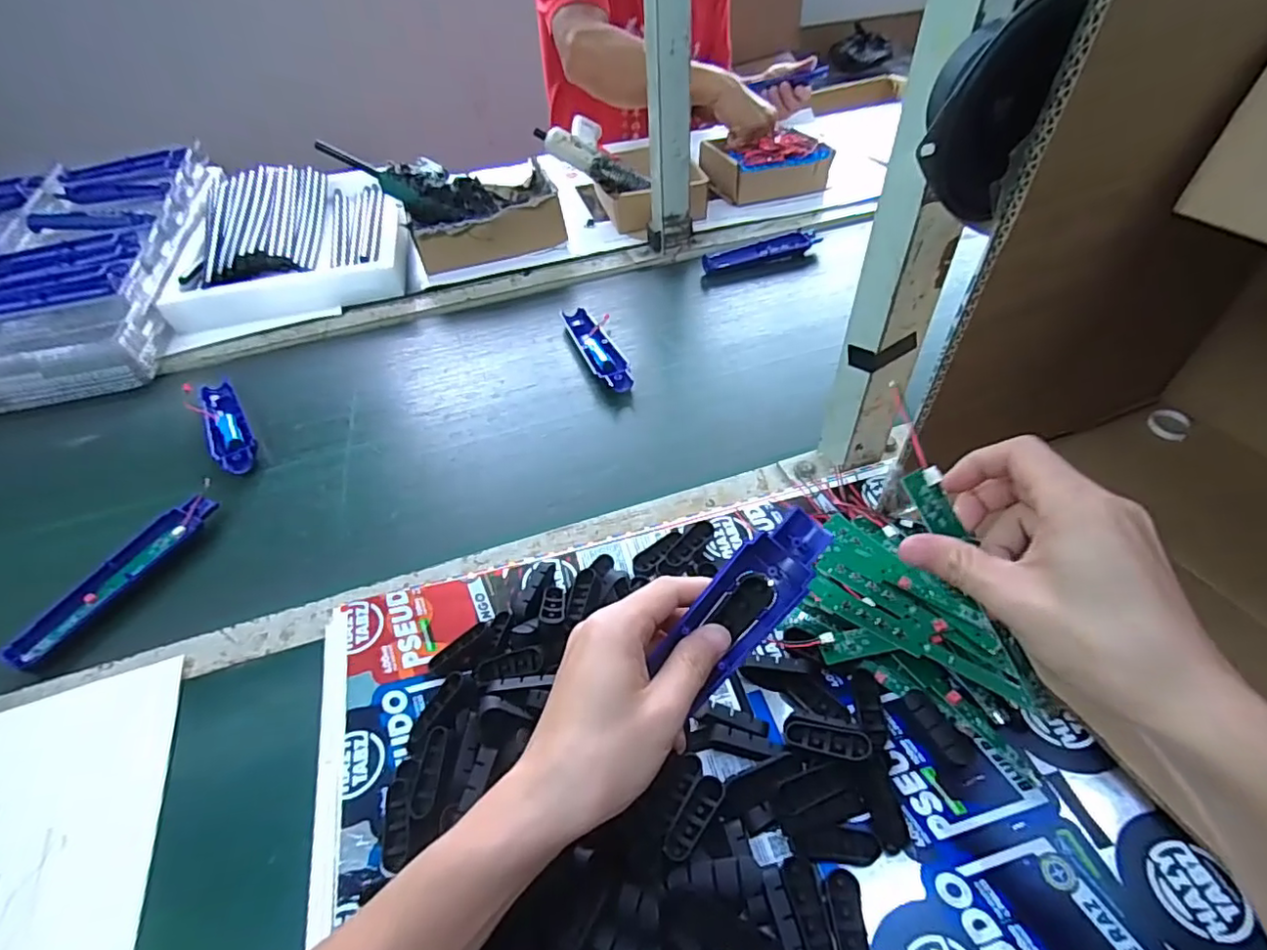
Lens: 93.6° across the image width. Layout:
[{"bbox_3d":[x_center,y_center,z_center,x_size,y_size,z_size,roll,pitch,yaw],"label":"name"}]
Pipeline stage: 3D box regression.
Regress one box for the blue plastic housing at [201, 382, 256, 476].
[{"bbox_3d":[-0.423,-0.052,0.618,0.036,0.020,0.164,-29,51,-22],"label":"blue plastic housing"}]

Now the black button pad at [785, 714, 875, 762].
[{"bbox_3d":[0.114,0.155,0.352,0.049,0.006,0.018,3,44,30],"label":"black button pad"}]

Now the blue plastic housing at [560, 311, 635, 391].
[{"bbox_3d":[-0.043,-0.143,0.682,0.037,0.025,0.161,-19,48,-14],"label":"blue plastic housing"}]

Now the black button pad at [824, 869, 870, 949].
[{"bbox_3d":[0.110,0.230,0.303,0.017,0.008,0.047,-1,46,2],"label":"black button pad"}]

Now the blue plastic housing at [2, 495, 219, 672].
[{"bbox_3d":[-0.425,0.081,0.490,0.030,0.017,0.168,18,50,19],"label":"blue plastic housing"}]

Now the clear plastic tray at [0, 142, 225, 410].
[{"bbox_3d":[-0.862,-0.286,0.829,0.461,0.090,0.595,-13,47,-9],"label":"clear plastic tray"}]

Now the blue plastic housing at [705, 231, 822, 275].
[{"bbox_3d":[0.175,-0.307,0.823,0.174,0.027,0.022,-17,48,-13],"label":"blue plastic housing"}]

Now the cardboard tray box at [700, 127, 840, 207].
[{"bbox_3d":[0.207,-0.493,0.943,0.176,0.061,0.138,-17,48,-12],"label":"cardboard tray box"}]

